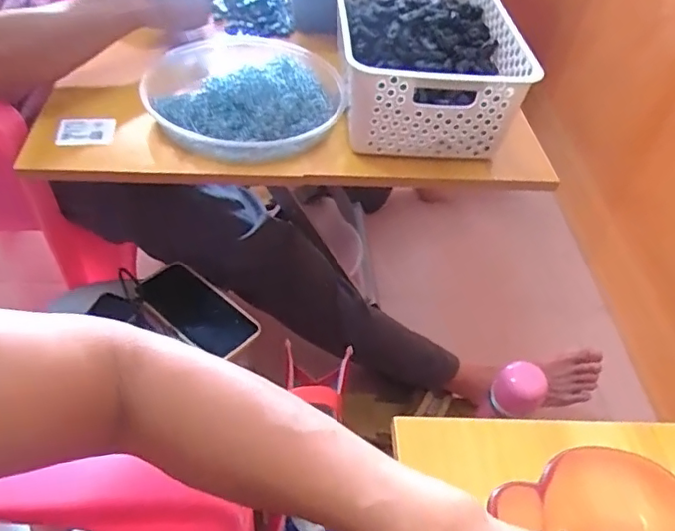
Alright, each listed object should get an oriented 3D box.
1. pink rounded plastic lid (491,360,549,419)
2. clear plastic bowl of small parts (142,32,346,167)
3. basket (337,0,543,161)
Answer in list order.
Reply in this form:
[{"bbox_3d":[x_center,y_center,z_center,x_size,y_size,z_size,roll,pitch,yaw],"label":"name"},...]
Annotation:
[{"bbox_3d":[0.236,0.164,0.750,0.058,0.050,0.060,4,46,-4],"label":"pink rounded plastic lid"},{"bbox_3d":[-0.111,-0.216,0.693,0.228,0.071,0.228,-7,47,-13],"label":"clear plastic bowl of small parts"},{"bbox_3d":[0.102,-0.269,0.720,0.202,0.108,0.317,4,46,-4],"label":"basket"}]

